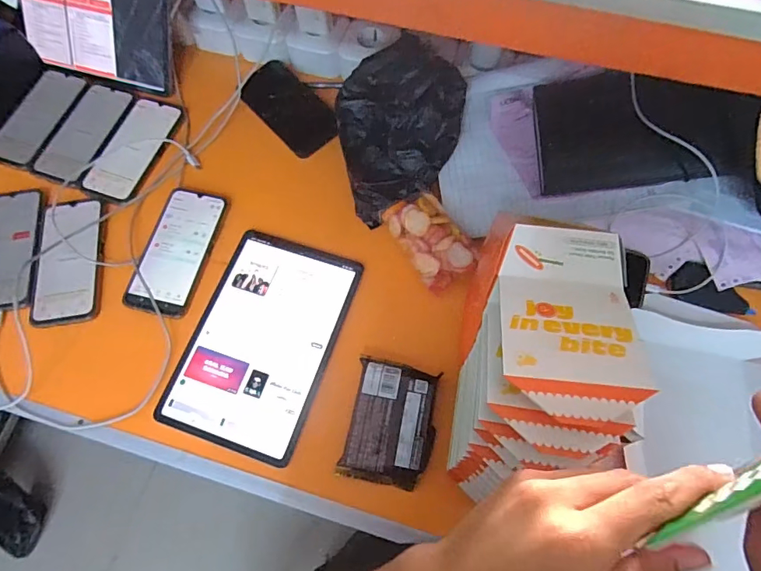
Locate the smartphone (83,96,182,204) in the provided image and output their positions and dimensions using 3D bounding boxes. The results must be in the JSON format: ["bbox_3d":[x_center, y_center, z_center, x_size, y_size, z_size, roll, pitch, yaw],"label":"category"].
[{"bbox_3d":[-0.344,-0.194,0.647,0.080,0.011,0.165,15,69,7],"label":"smartphone"}]

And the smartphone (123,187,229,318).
[{"bbox_3d":[-0.255,-0.045,0.584,0.081,0.013,0.164,11,68,6],"label":"smartphone"}]

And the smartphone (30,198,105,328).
[{"bbox_3d":[-0.392,-0.033,0.578,0.080,0.011,0.165,-7,68,-2],"label":"smartphone"}]

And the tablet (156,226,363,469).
[{"bbox_3d":[-0.135,0.061,0.544,0.162,0.008,0.250,17,69,8],"label":"tablet"}]

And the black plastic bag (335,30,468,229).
[{"bbox_3d":[0.028,-0.201,0.584,0.158,0.103,0.194,-13,68,-4],"label":"black plastic bag"}]

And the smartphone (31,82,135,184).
[{"bbox_3d":[-0.421,-0.220,0.656,0.079,0.007,0.163,17,69,8],"label":"smartphone"}]

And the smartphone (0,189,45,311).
[{"bbox_3d":[-0.479,-0.048,0.590,0.085,0.011,0.163,-7,68,-2],"label":"smartphone"}]

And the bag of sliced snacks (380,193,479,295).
[{"bbox_3d":[0.061,-0.054,0.558,0.070,0.041,0.123,-32,71,-11],"label":"bag of sliced snacks"}]

